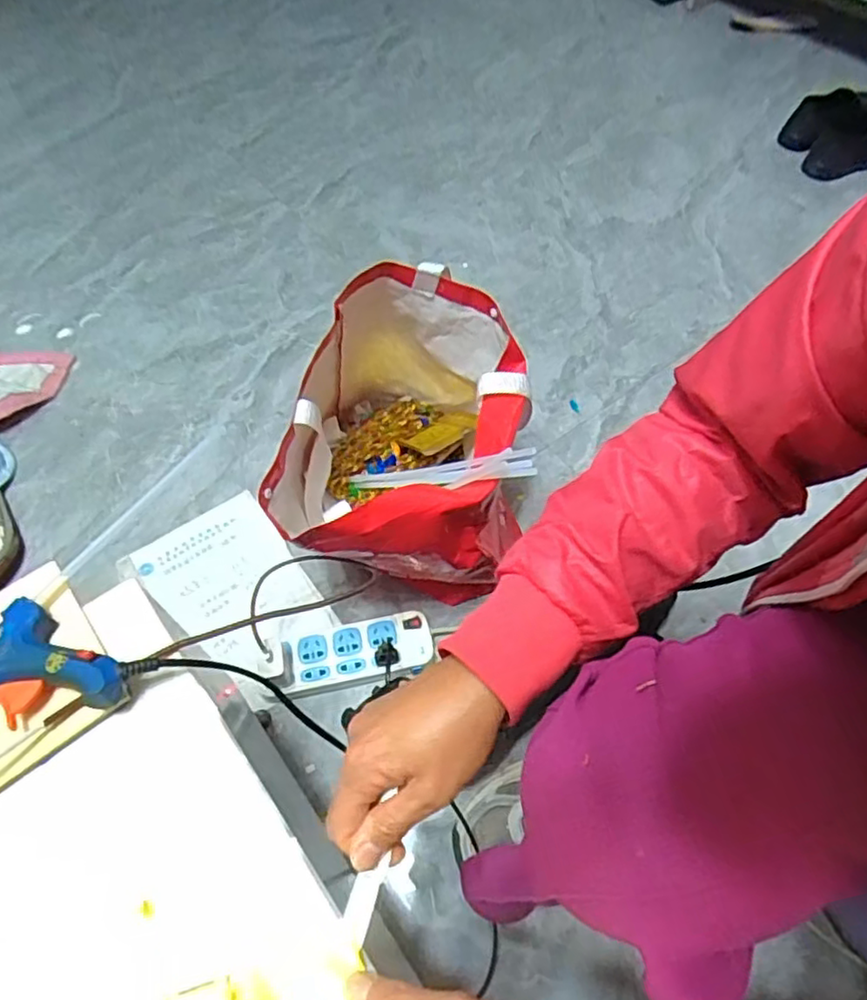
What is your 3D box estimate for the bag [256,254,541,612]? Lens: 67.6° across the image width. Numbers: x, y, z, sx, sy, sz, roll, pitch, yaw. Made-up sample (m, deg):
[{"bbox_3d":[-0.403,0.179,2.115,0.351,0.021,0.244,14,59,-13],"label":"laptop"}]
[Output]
[{"bbox_3d":[-0.035,-0.047,0.752,0.271,0.291,0.323,10,59,8],"label":"bag"}]

